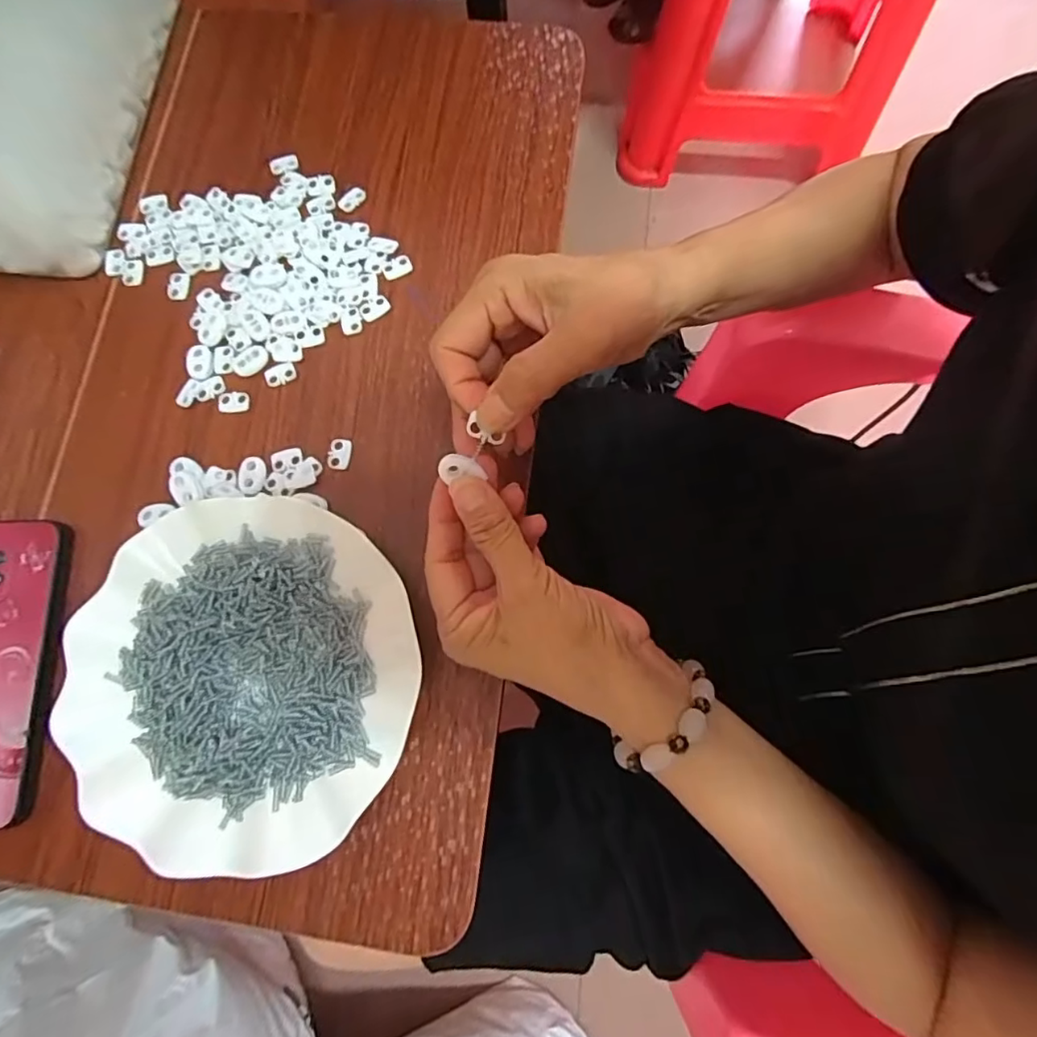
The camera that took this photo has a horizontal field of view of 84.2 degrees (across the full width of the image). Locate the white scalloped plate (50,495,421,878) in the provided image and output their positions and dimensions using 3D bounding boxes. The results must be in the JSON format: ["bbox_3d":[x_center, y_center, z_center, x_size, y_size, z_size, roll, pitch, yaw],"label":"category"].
[{"bbox_3d":[-0.146,0.082,0.306,0.177,0.025,0.181,-3,78,1],"label":"white scalloped plate"}]

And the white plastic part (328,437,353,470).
[{"bbox_3d":[-0.107,-0.039,0.343,0.013,0.004,0.019,4,78,3],"label":"white plastic part"}]

